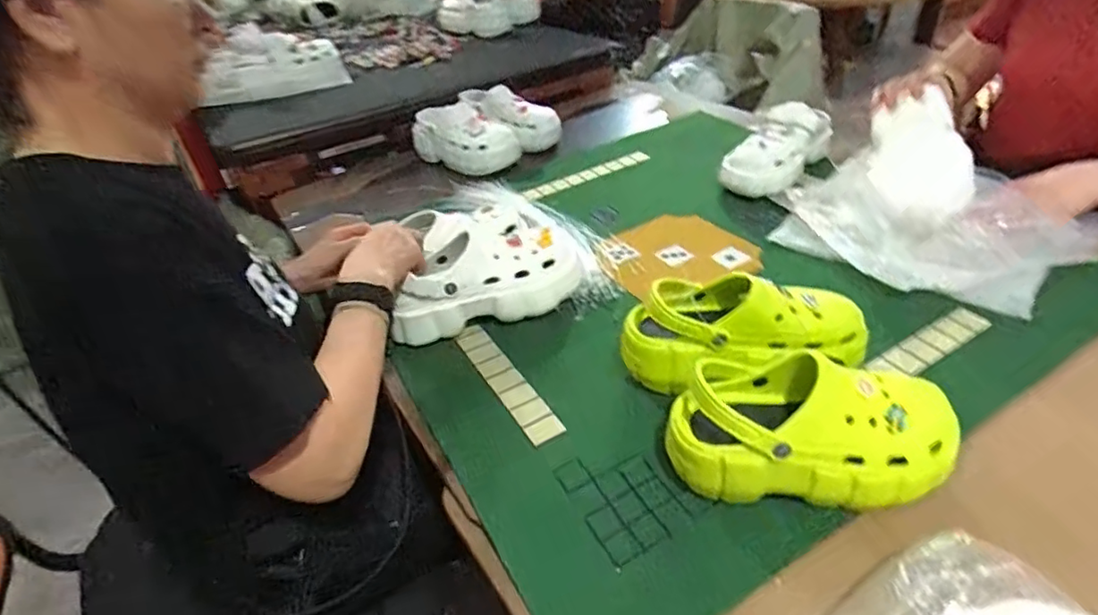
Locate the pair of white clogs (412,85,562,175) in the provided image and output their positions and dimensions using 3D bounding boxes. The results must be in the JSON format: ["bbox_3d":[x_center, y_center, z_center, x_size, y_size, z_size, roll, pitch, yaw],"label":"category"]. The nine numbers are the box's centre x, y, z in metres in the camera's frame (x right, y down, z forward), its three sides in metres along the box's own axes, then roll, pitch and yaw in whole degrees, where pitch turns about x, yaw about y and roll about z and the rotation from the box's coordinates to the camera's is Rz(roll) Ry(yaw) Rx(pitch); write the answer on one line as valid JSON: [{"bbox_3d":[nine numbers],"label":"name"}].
[{"bbox_3d":[-0.131,-0.378,1.274,0.282,0.120,0.191,-26,41,-25],"label":"pair of white clogs"}]

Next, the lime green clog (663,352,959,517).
[{"bbox_3d":[0.231,0.110,0.547,0.240,0.109,0.104,3,37,11],"label":"lime green clog"}]

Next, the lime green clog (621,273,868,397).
[{"bbox_3d":[0.207,0.029,0.649,0.248,0.112,0.097,-3,37,3],"label":"lime green clog"}]

